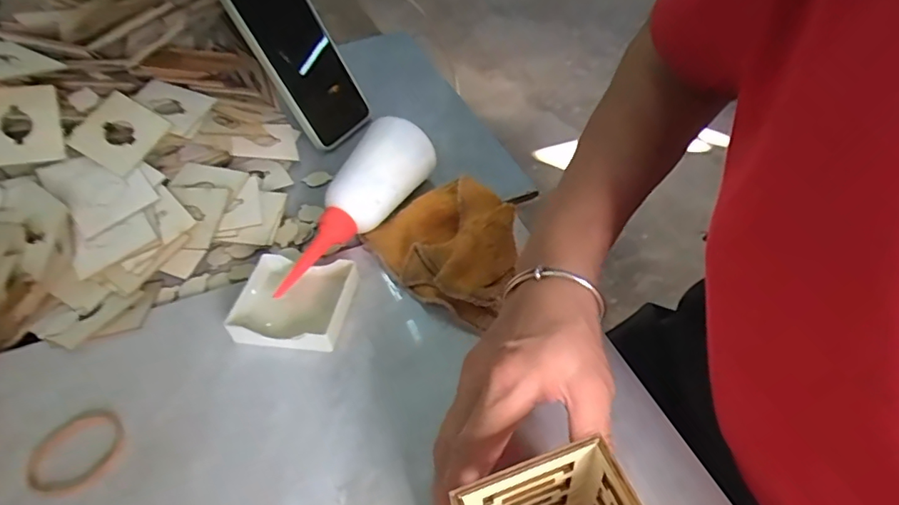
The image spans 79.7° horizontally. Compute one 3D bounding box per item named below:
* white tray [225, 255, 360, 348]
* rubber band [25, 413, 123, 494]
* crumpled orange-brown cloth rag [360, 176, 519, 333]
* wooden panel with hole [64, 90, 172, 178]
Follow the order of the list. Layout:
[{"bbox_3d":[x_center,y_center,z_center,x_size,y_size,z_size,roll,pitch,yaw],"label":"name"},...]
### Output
[{"bbox_3d":[-0.113,0.036,0.395,0.086,0.023,0.076,3,44,8],"label":"white tray"},{"bbox_3d":[-0.224,0.118,0.322,0.048,0.004,0.052,-3,44,3],"label":"rubber band"},{"bbox_3d":[0.000,-0.009,0.407,0.088,0.047,0.131,-29,49,-23],"label":"crumpled orange-brown cloth rag"},{"bbox_3d":[-0.292,-0.106,0.474,0.071,0.008,0.064,28,66,10],"label":"wooden panel with hole"}]

